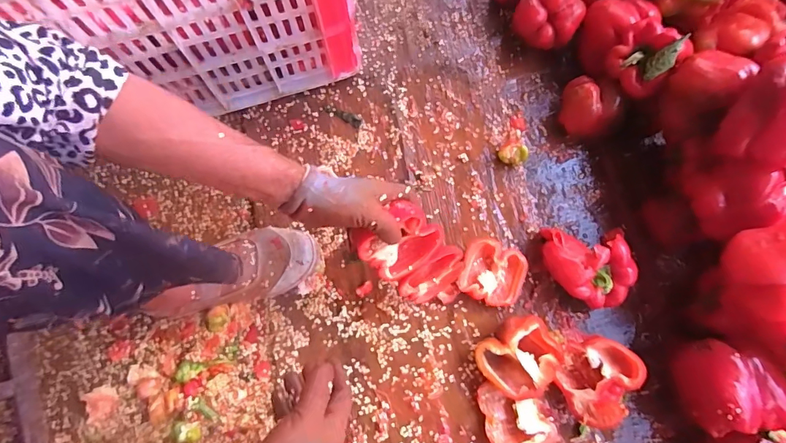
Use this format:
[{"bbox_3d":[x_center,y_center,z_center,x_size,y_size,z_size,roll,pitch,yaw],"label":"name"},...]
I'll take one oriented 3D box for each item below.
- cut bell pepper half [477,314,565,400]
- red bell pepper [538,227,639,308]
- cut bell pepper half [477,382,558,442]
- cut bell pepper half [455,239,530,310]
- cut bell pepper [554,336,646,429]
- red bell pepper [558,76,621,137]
[{"bbox_3d":[0.157,0.170,0.530,0.091,0.041,0.085,0,76,-1],"label":"cut bell pepper half"},{"bbox_3d":[0.247,0.058,0.546,0.108,0.069,0.101,6,76,0],"label":"red bell pepper"},{"bbox_3d":[0.152,0.240,0.520,0.080,0.030,0.081,-11,77,-4],"label":"cut bell pepper half"},{"bbox_3d":[0.132,0.069,0.563,0.081,0.030,0.077,19,77,3],"label":"cut bell pepper half"},{"bbox_3d":[0.243,0.193,0.514,0.089,0.061,0.102,6,76,0],"label":"cut bell pepper"},{"bbox_3d":[0.277,-0.165,0.608,0.069,0.066,0.078,20,77,4],"label":"red bell pepper"}]

